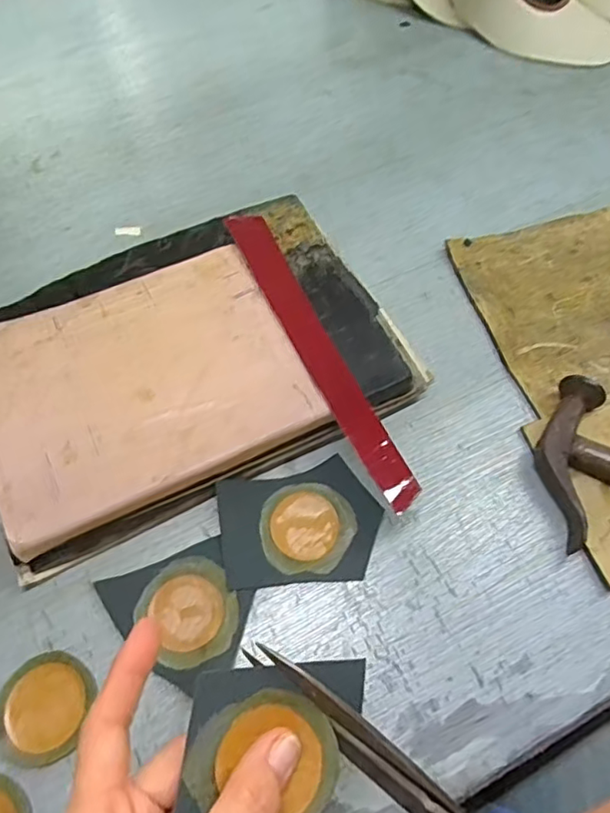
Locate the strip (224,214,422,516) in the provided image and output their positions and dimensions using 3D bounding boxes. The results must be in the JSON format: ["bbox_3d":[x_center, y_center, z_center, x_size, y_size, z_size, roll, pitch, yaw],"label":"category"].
[{"bbox_3d":[0.007,-0.045,0.418,0.028,0.005,0.262,-23,66,-11],"label":"strip"}]

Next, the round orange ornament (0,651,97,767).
[{"bbox_3d":[-0.155,0.176,0.343,0.055,0.007,0.057,0,62,1],"label":"round orange ornament"}]

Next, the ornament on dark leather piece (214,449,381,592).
[{"bbox_3d":[-0.003,0.080,0.394,0.104,0.005,0.078,-10,67,-8],"label":"ornament on dark leather piece"}]

